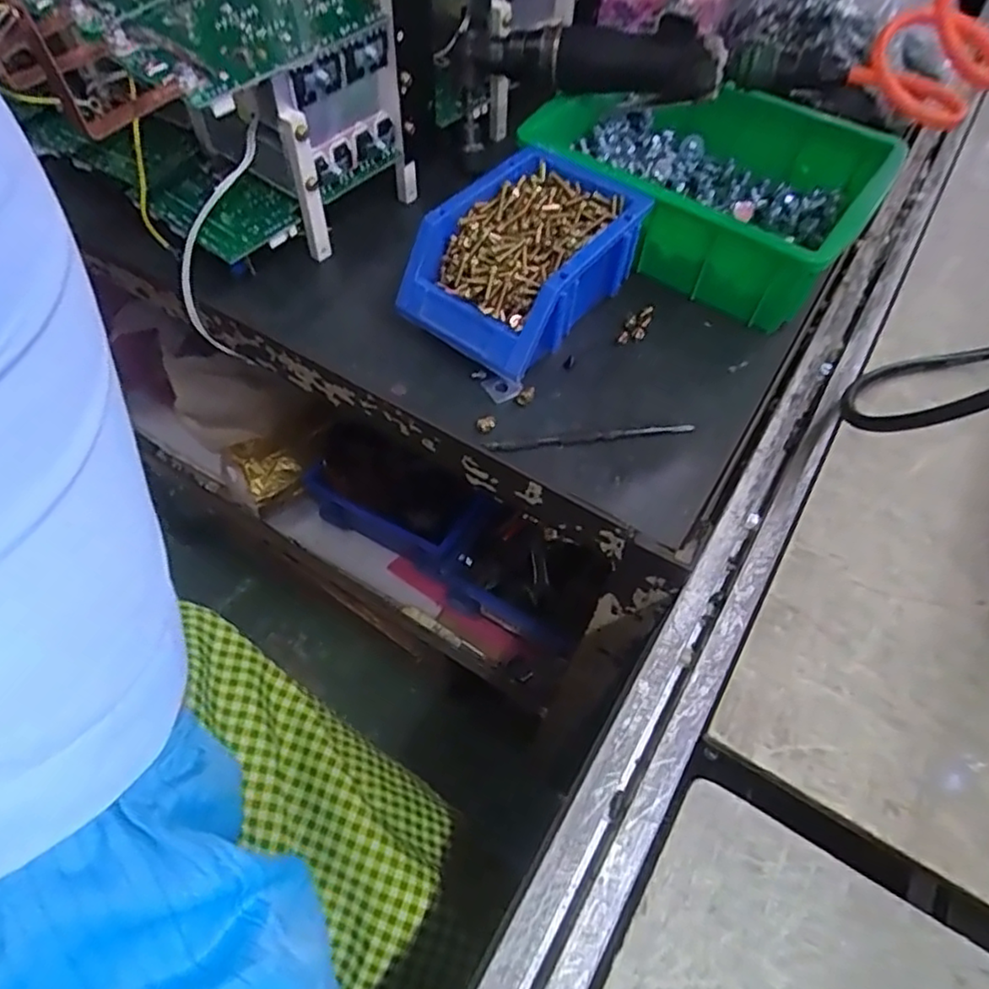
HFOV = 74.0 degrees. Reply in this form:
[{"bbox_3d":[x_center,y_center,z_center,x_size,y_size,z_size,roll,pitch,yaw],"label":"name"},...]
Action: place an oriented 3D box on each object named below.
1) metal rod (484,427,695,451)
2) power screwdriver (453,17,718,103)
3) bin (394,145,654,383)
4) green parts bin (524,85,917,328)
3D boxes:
[{"bbox_3d":[0.060,-0.036,0.413,0.131,0.006,0.007,-5,60,-8],"label":"metal rod"},{"bbox_3d":[0.069,-0.326,0.497,0.196,0.059,0.048,17,59,21],"label":"power screwdriver"},{"bbox_3d":[0.019,-0.157,0.451,0.114,0.069,0.154,39,63,20],"label":"bin"},{"bbox_3d":[0.162,-0.245,0.518,0.243,0.090,0.197,30,61,16],"label":"green parts bin"}]

